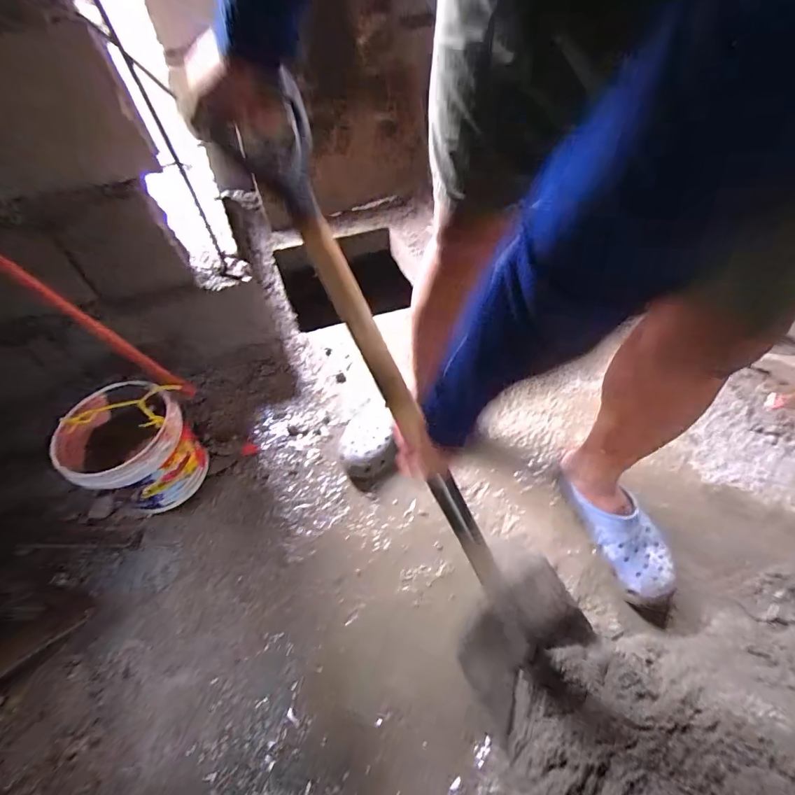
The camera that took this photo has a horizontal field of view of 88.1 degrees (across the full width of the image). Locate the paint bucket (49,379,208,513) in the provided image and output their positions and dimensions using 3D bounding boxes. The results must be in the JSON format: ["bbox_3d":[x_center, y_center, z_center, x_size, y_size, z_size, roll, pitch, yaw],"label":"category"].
[{"bbox_3d":[-0.501,0.103,0.813,0.202,0.231,0.203,-2,53,3],"label":"paint bucket"}]

